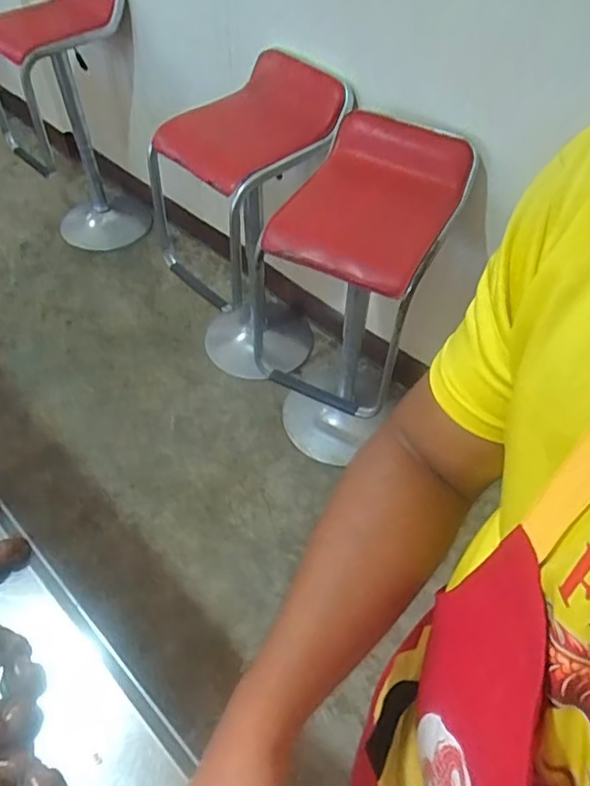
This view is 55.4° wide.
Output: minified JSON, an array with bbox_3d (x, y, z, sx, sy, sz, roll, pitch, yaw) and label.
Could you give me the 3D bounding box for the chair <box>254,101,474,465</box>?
[{"bbox_3d":[0.156,-0.204,1.540,0.386,0.844,0.537,20,53,14],"label":"chair"}]

